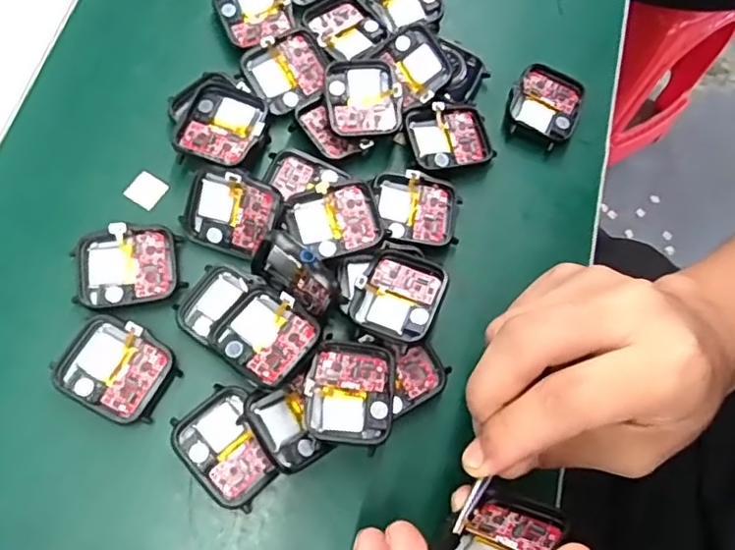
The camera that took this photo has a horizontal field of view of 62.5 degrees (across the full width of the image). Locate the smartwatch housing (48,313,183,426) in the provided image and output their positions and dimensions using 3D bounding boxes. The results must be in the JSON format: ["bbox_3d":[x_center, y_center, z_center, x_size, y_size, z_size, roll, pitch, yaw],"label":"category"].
[{"bbox_3d":[-0.108,0.040,0.260,0.044,0.007,0.038,29,71,4],"label":"smartwatch housing"}]

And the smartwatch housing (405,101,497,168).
[{"bbox_3d":[0.043,-0.072,0.317,0.043,0.012,0.035,-9,73,-9],"label":"smartwatch housing"}]

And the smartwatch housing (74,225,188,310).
[{"bbox_3d":[-0.109,-0.004,0.274,0.044,0.009,0.037,-8,73,-9],"label":"smartwatch housing"}]

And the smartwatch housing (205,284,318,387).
[{"bbox_3d":[-0.044,0.027,0.264,0.039,0.014,0.037,36,75,9],"label":"smartwatch housing"}]

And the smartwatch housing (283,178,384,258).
[{"bbox_3d":[-0.015,-0.025,0.284,0.042,0.010,0.033,-17,74,-11],"label":"smartwatch housing"}]

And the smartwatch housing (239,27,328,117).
[{"bbox_3d":[-0.039,-0.106,0.311,0.041,0.009,0.034,-38,79,-16],"label":"smartwatch housing"}]

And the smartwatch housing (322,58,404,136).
[{"bbox_3d":[-0.003,-0.090,0.308,0.037,0.011,0.043,-6,72,-8],"label":"smartwatch housing"}]

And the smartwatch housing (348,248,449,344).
[{"bbox_3d":[0.014,0.008,0.273,0.036,0.008,0.042,25,71,2],"label":"smartwatch housing"}]

